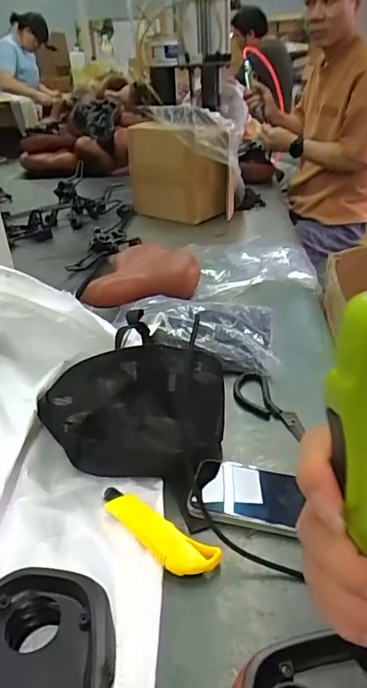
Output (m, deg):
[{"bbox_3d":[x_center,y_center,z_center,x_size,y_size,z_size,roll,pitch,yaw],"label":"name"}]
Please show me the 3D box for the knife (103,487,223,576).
[{"bbox_3d":[-0.034,0.188,0.503,0.149,0.014,0.043,20,39,34],"label":"knife"}]

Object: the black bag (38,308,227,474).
[{"bbox_3d":[-0.063,0.074,0.592,0.216,0.110,0.133,1,32,9],"label":"black bag"}]

